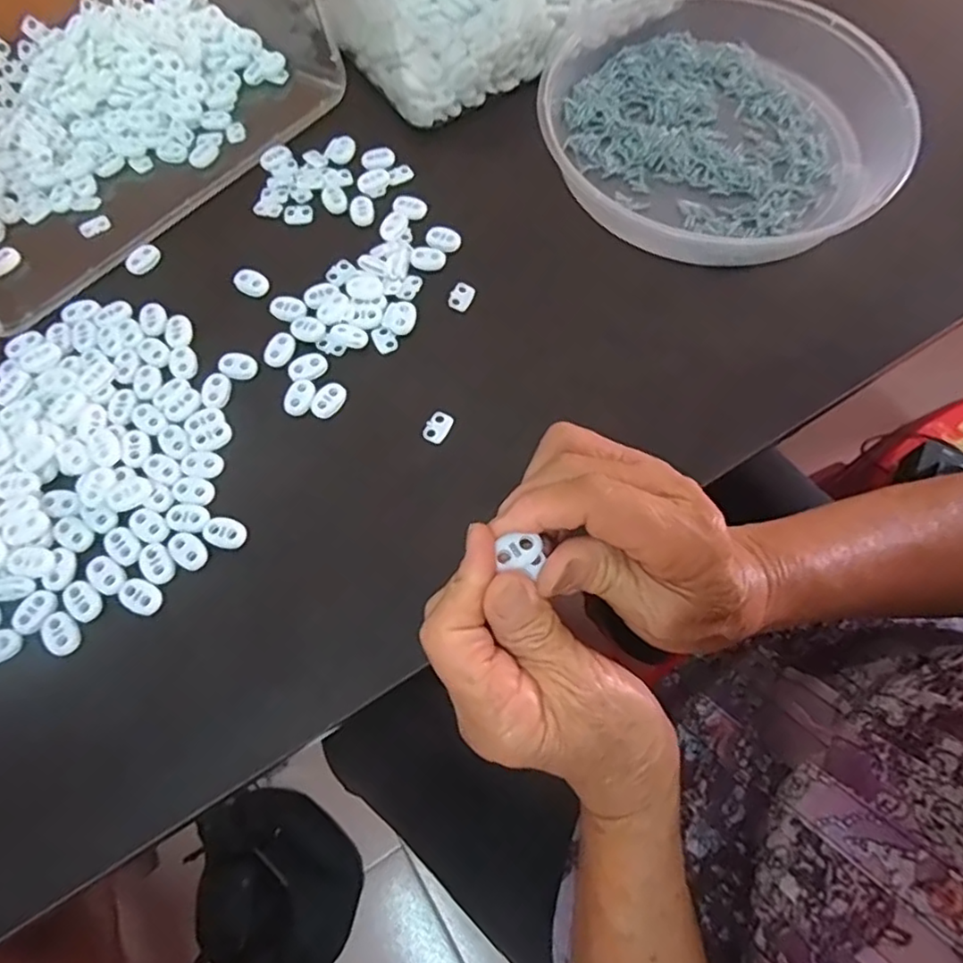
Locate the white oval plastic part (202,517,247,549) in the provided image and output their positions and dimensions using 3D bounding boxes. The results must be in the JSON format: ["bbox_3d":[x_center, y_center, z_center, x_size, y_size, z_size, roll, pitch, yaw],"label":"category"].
[{"bbox_3d":[-0.136,0.026,0.330,0.023,0.004,0.016,15,69,6],"label":"white oval plastic part"}]

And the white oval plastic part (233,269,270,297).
[{"bbox_3d":[-0.145,-0.125,0.394,0.023,0.004,0.015,26,70,10],"label":"white oval plastic part"}]

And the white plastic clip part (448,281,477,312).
[{"bbox_3d":[-0.012,-0.115,0.390,0.013,0.005,0.019,25,70,10],"label":"white plastic clip part"}]

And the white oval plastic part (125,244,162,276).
[{"bbox_3d":[-0.218,-0.143,0.402,0.017,0.004,0.023,32,71,12],"label":"white oval plastic part"}]

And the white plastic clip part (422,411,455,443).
[{"bbox_3d":[-0.025,-0.032,0.357,0.014,0.004,0.019,25,70,10],"label":"white plastic clip part"}]

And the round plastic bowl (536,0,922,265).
[{"bbox_3d":[0.158,-0.240,0.420,0.225,0.039,0.223,0,68,0],"label":"round plastic bowl"}]

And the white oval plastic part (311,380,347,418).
[{"bbox_3d":[-0.088,-0.048,0.360,0.016,0.004,0.023,32,71,13],"label":"white oval plastic part"}]

